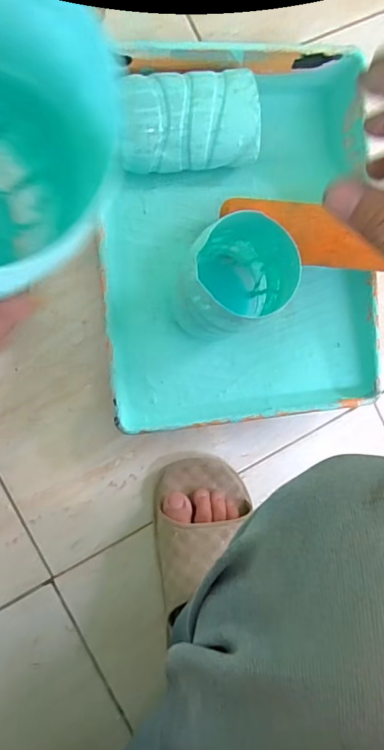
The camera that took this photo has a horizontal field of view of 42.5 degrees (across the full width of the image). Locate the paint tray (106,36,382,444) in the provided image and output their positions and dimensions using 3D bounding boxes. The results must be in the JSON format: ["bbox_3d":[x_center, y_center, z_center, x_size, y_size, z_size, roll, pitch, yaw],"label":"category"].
[{"bbox_3d":[0.050,-0.133,0.491,0.273,0.089,0.345,-6,88,-9],"label":"paint tray"}]

